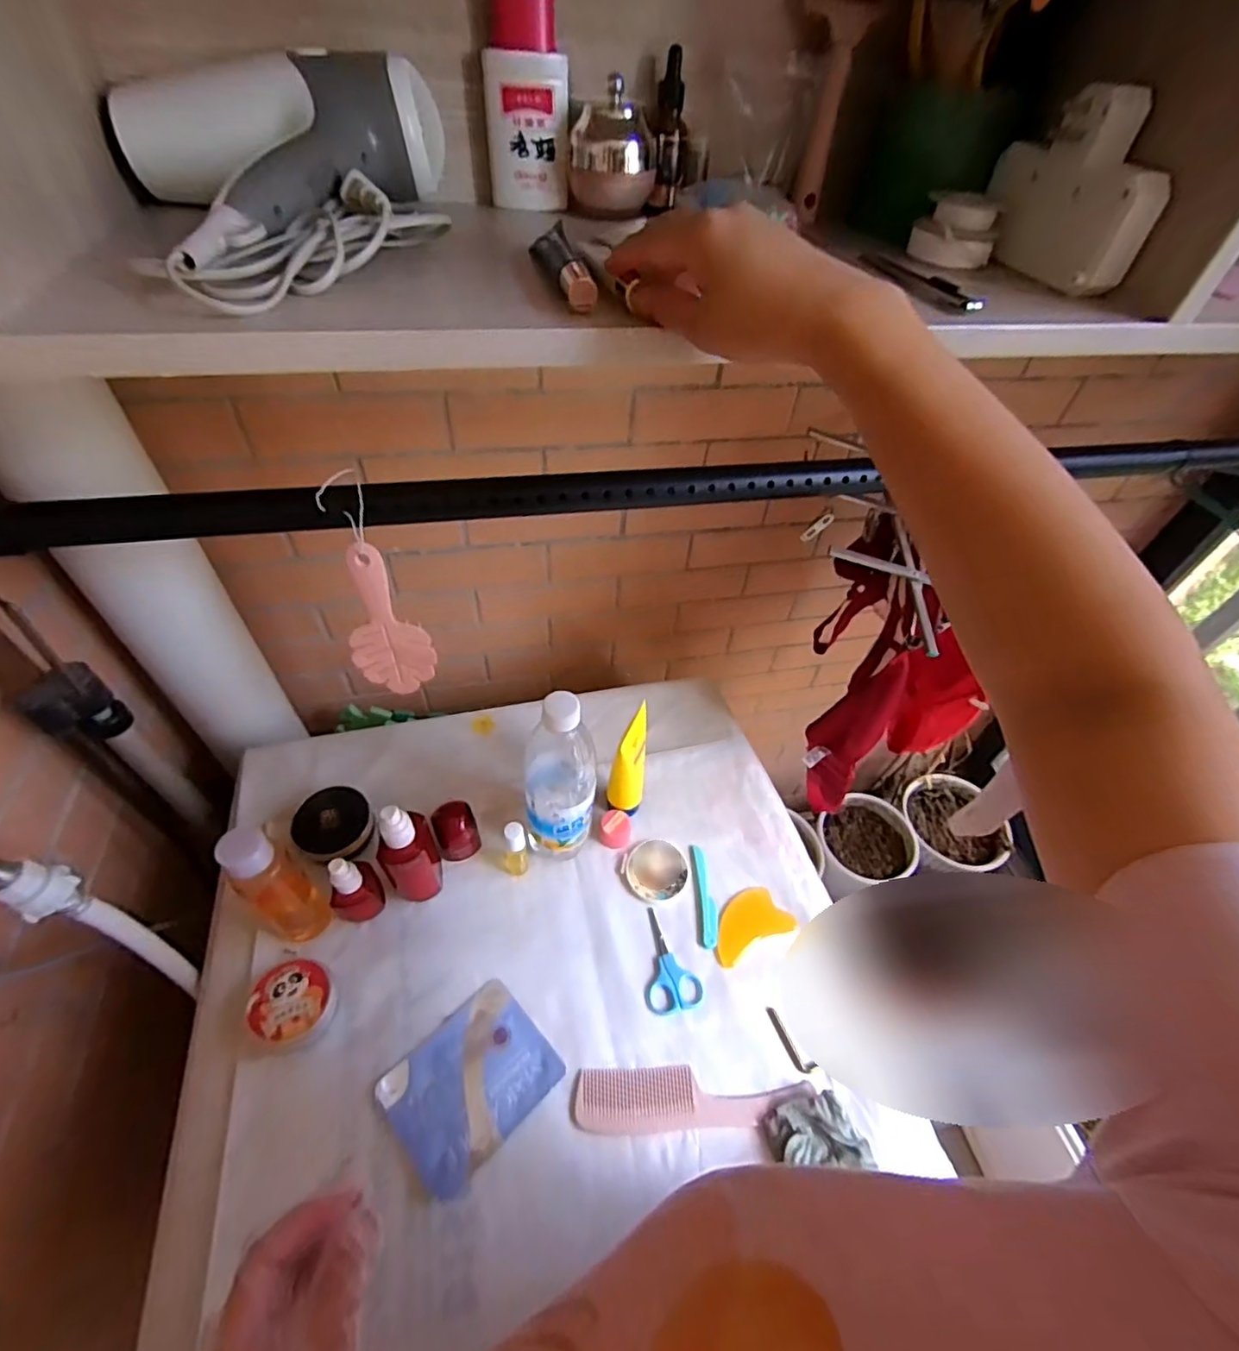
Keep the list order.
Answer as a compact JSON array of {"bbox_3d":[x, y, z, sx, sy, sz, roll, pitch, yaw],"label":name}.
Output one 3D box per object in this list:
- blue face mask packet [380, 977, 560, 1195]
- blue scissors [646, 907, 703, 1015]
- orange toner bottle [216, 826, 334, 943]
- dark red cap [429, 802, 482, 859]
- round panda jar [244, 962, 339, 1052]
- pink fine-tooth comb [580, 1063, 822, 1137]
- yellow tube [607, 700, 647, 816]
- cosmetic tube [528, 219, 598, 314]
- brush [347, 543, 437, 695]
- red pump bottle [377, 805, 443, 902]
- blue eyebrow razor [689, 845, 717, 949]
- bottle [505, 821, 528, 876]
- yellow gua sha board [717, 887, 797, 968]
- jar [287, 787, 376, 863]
[{"bbox_3d":[-0.123,0.339,0.501,0.102,0.011,0.124,38,57,25],"label":"blue face mask packet"},{"bbox_3d":[0.044,0.271,0.573,0.051,0.004,0.093,-9,51,-12],"label":"blue scissors"},{"bbox_3d":[-0.295,0.184,0.514,0.041,0.162,0.044,2,49,-3],"label":"orange toner bottle"},{"bbox_3d":[-0.170,0.163,0.622,0.041,0.050,0.041,2,49,-3],"label":"dark red cap"},{"bbox_3d":[-0.281,0.285,0.517,0.062,0.043,0.062,2,49,-3],"label":"round panda jar"},{"bbox_3d":[0.063,0.354,0.502,0.194,0.010,0.044,0,49,-4],"label":"pink fine-tooth comb"},{"bbox_3d":[0.010,0.097,0.626,0.037,0.147,0.055,6,49,0],"label":"yellow tube"},{"bbox_3d":[-0.035,-0.253,0.367,0.024,0.016,0.114,-9,51,-12],"label":"cosmetic tube"},{"bbox_3d":[-0.210,-0.045,0.532,0.072,0.166,0.017,-2,50,-6],"label":"brush"},{"bbox_3d":[-0.193,0.167,0.549,0.048,0.156,0.036,-22,55,-22],"label":"red pump bottle"},{"bbox_3d":[0.088,0.225,0.615,0.018,0.004,0.105,1,49,-4],"label":"blue eyebrow razor"},{"bbox_3d":[-0.103,0.176,0.595,0.021,0.089,0.020,-10,51,-13],"label":"bottle"},{"bbox_3d":[0.129,0.247,0.599,0.086,0.010,0.051,-20,54,-20],"label":"yellow gua sha board"},{"bbox_3d":[-0.292,0.156,0.616,0.069,0.033,0.079,-14,52,-16],"label":"jar"}]

